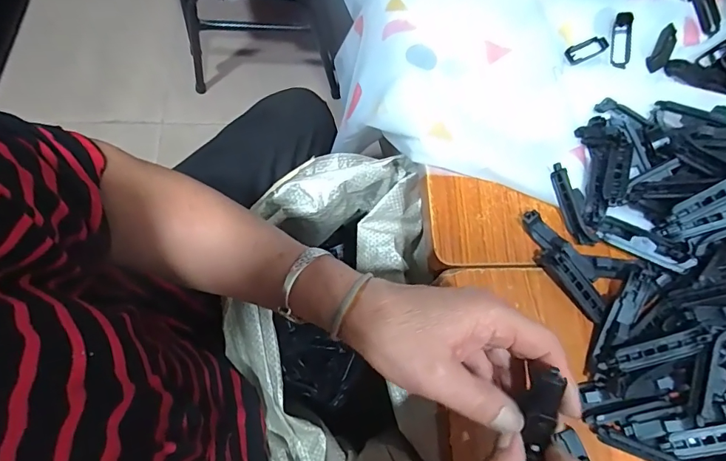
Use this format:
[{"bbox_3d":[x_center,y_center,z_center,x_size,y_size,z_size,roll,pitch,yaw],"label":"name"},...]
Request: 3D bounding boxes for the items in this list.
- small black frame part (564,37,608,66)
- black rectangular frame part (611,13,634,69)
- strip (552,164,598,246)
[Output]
[{"bbox_3d":[0.231,-0.186,0.441,0.053,0.006,0.018,-25,74,-11],"label":"small black frame part"},{"bbox_3d":[0.265,-0.193,0.438,0.019,0.013,0.057,7,85,1],"label":"black rectangular frame part"},{"bbox_3d":[0.183,-0.021,0.381,0.017,0.006,0.075,-23,83,32],"label":"strip"}]

